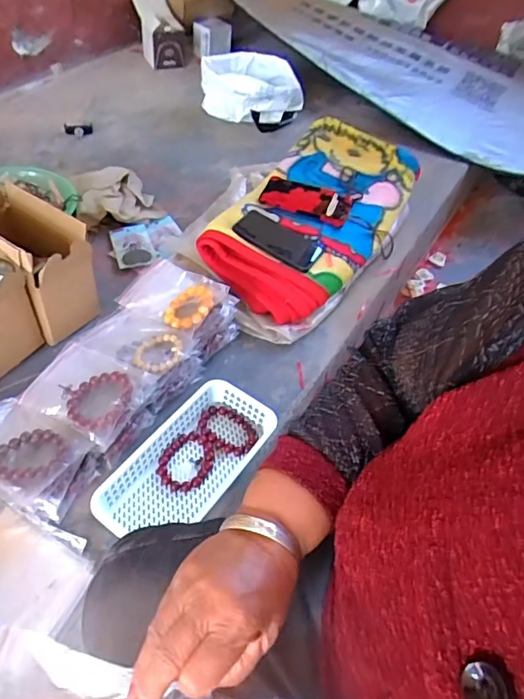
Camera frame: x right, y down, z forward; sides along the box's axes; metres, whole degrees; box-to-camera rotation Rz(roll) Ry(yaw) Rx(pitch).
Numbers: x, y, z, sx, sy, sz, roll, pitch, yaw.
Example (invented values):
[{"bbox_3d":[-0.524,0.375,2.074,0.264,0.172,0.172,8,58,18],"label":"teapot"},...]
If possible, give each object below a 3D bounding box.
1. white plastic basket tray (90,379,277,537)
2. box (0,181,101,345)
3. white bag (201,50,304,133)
[{"bbox_3d":[-0.099,0.157,0.724,0.129,0.042,0.260,29,52,18],"label":"white plastic basket tray"},{"bbox_3d":[-0.380,-0.149,0.844,0.235,0.169,0.115,33,53,21],"label":"box"},{"bbox_3d":[-0.031,-0.706,1.405,0.270,0.131,0.210,2,48,-5],"label":"white bag"}]

